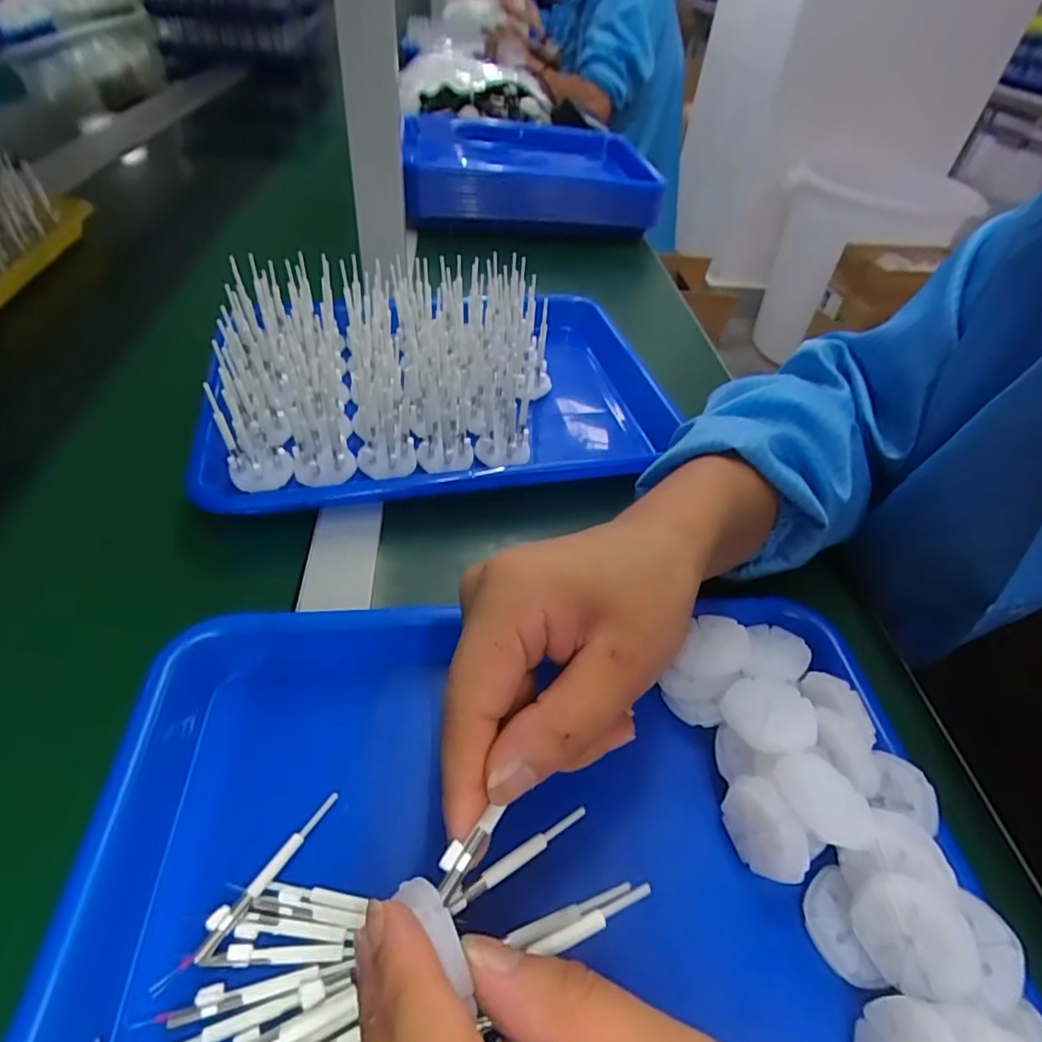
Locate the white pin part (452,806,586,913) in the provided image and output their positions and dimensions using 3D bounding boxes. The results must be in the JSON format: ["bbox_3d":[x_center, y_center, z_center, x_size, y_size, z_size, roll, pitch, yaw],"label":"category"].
[{"bbox_3d":[0.001,0.111,0.191,0.053,0.007,0.005,-24,54,-27],"label":"white pin part"}]

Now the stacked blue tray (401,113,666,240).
[{"bbox_3d":[0.004,-0.468,0.778,0.319,0.069,0.289,-2,46,-9],"label":"stacked blue tray"}]

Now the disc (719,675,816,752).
[{"bbox_3d":[0.109,0.084,0.254,0.039,0.005,0.038,-5,35,-11],"label":"disc"}]

